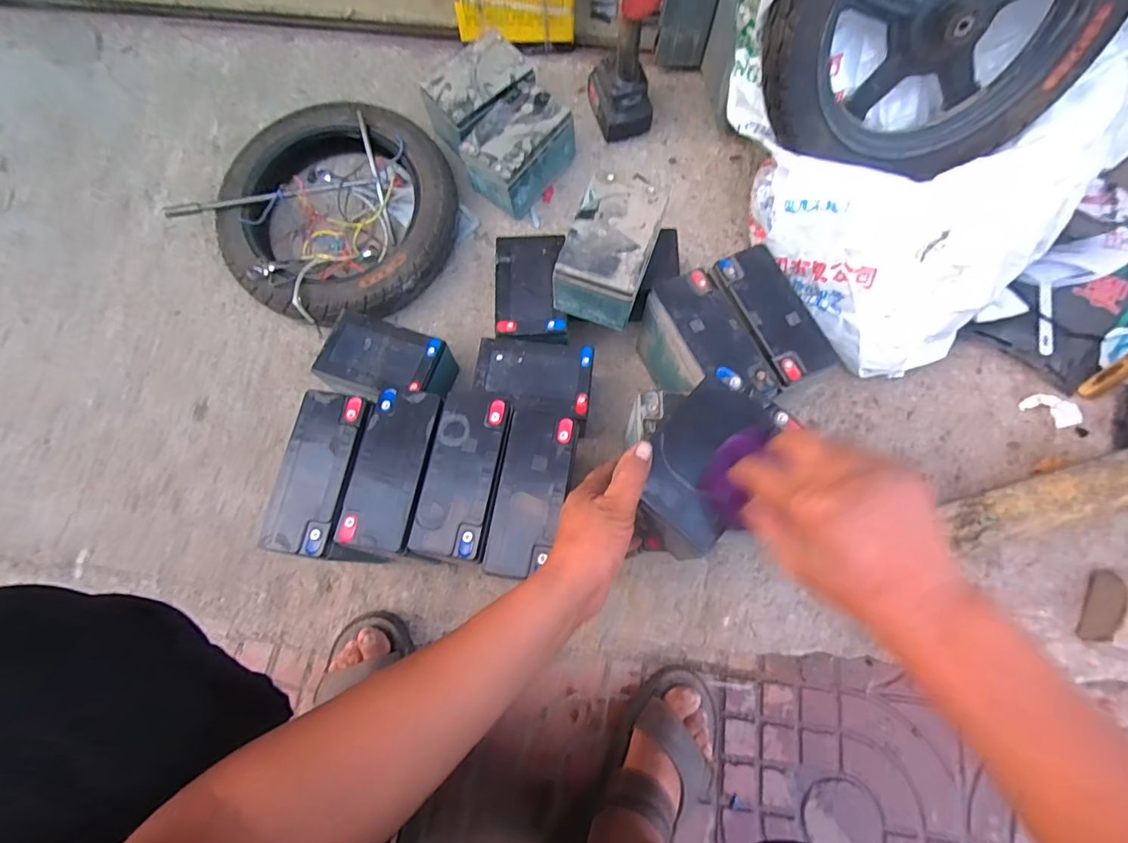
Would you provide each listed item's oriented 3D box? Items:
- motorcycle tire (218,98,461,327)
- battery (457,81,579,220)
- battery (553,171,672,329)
[{"bbox_3d":[-0.341,-0.320,0.768,0.346,0.084,0.348,0,70,0],"label":"motorcycle tire"},{"bbox_3d":[-0.069,-0.414,0.755,0.104,0.095,0.156,41,75,14],"label":"battery"},{"bbox_3d":[0.058,-0.210,0.623,0.099,0.097,0.154,19,71,7],"label":"battery"}]

